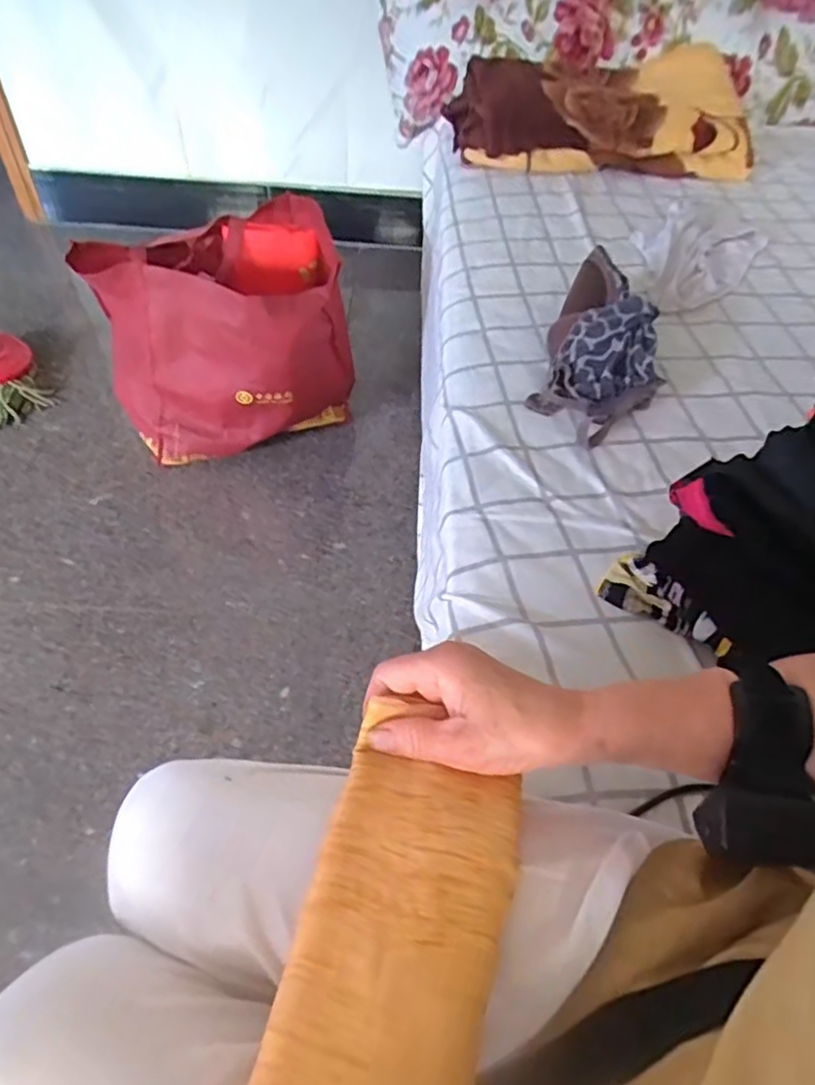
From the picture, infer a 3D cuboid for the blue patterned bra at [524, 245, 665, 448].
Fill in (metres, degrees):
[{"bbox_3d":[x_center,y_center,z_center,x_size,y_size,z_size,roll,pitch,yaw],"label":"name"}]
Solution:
[{"bbox_3d":[0.216,-0.214,0.699,0.124,0.078,0.257,18,51,10],"label":"blue patterned bra"}]

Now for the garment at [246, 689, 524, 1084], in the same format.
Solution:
[{"bbox_3d":[-0.009,0.195,0.264,0.091,0.025,0.271,9,45,7],"label":"garment"}]

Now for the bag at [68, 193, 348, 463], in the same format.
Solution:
[{"bbox_3d":[-0.312,-0.365,1.145,0.400,0.314,0.328,-18,53,-14],"label":"bag"}]

